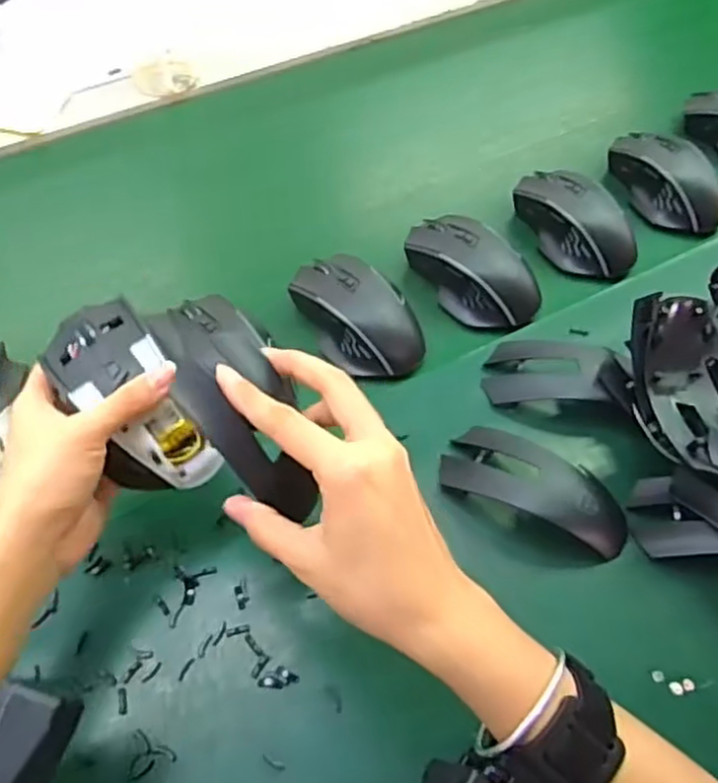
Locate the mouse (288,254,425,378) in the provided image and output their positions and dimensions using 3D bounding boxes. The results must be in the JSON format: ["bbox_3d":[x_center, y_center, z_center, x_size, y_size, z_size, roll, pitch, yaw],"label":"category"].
[{"bbox_3d":[-0.001,-0.058,0.521,0.064,0.034,0.107,-26,61,-16],"label":"mouse"}]

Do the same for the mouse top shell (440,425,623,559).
[{"bbox_3d":[0.113,0.058,0.443,0.117,0.030,0.050,26,60,15],"label":"mouse top shell"}]

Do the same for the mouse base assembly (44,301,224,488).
[{"bbox_3d":[-0.124,0.004,0.380,0.055,0.032,0.116,-34,88,-21],"label":"mouse base assembly"}]

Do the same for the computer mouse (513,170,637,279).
[{"bbox_3d":[0.176,-0.142,0.580,0.062,0.037,0.116,-29,62,-18],"label":"computer mouse"}]

